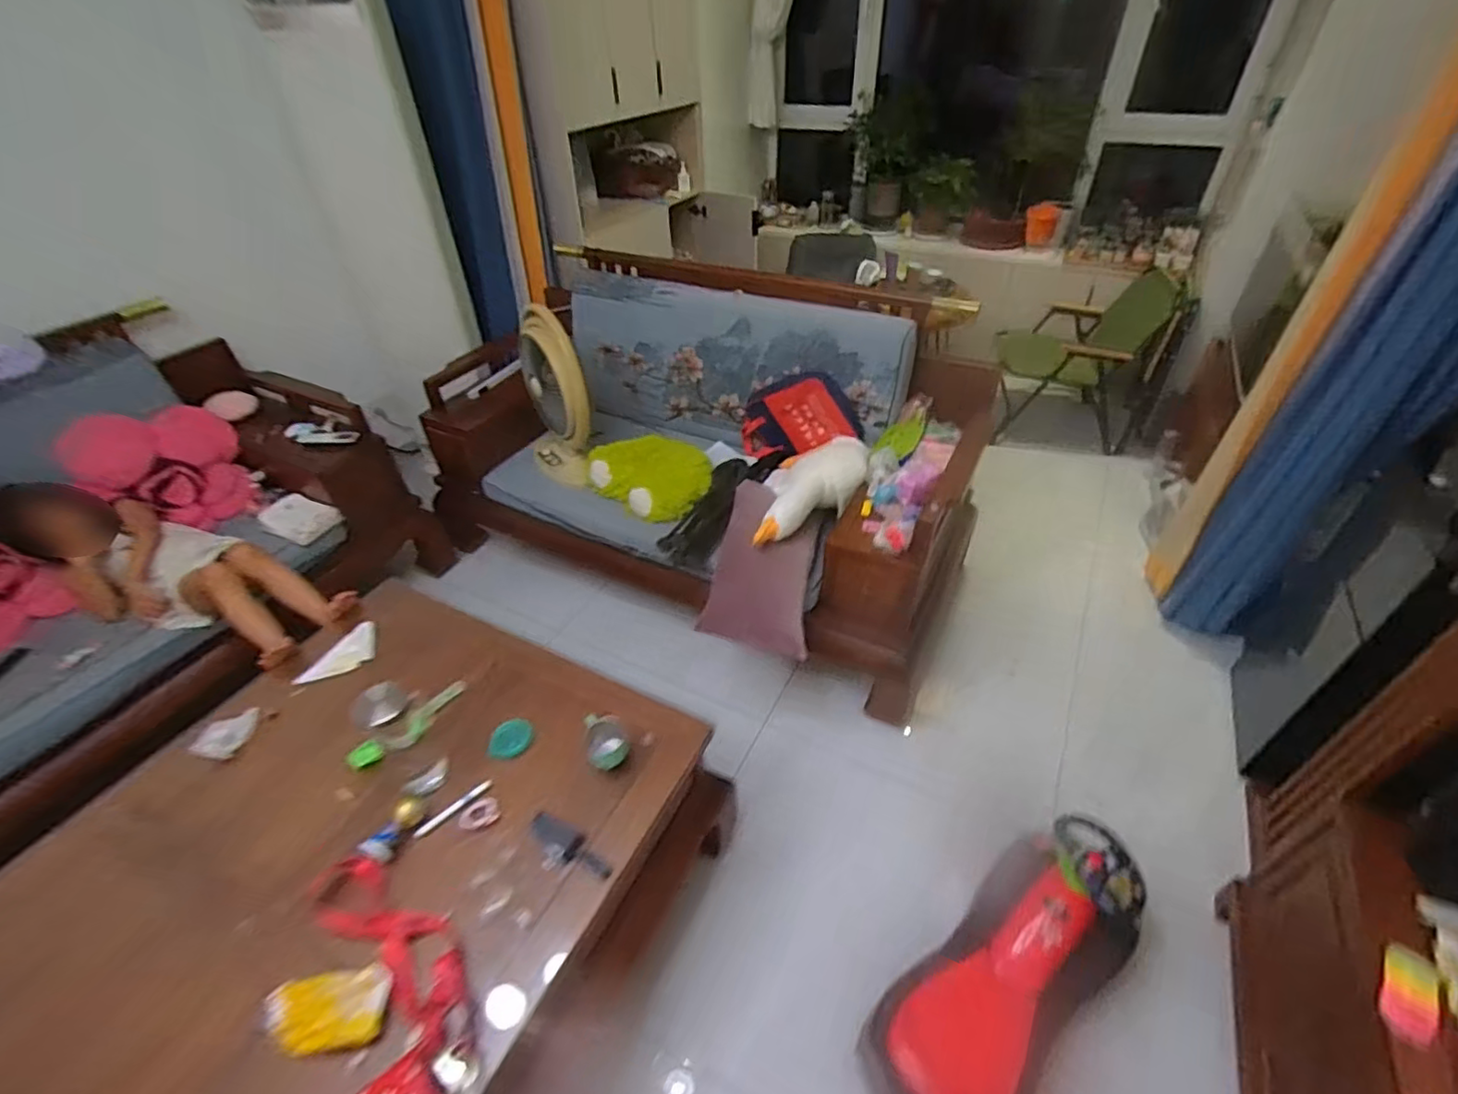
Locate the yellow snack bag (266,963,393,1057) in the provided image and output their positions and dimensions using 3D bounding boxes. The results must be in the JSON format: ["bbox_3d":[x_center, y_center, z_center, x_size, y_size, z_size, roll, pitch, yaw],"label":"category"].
[{"bbox_3d":[-0.592,0.681,0.931,0.159,0.042,0.102,-5,42,-3],"label":"yellow snack bag"}]

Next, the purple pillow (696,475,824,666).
[{"bbox_3d":[0.098,0.048,1.721,0.260,0.155,0.514,6,42,9],"label":"purple pillow"}]

